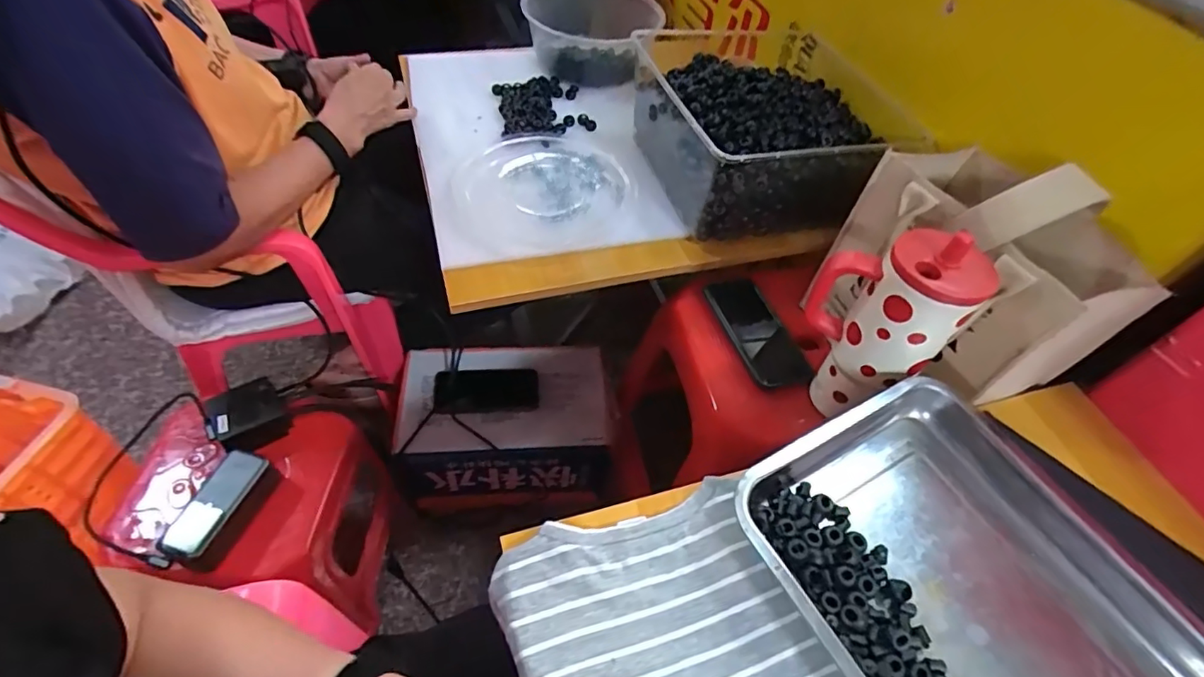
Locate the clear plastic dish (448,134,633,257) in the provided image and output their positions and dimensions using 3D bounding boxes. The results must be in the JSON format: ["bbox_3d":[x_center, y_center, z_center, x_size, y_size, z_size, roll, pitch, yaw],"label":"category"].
[{"bbox_3d":[-0.084,-0.200,0.750,0.232,0.040,0.221,3,52,-4],"label":"clear plastic dish"}]

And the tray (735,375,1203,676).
[{"bbox_3d":[0.297,0.198,0.401,0.289,0.040,0.346,-23,58,-22],"label":"tray"}]

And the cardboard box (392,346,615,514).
[{"bbox_3d":[-0.162,0.145,0.944,0.327,0.152,0.220,-3,53,-9],"label":"cardboard box"}]

